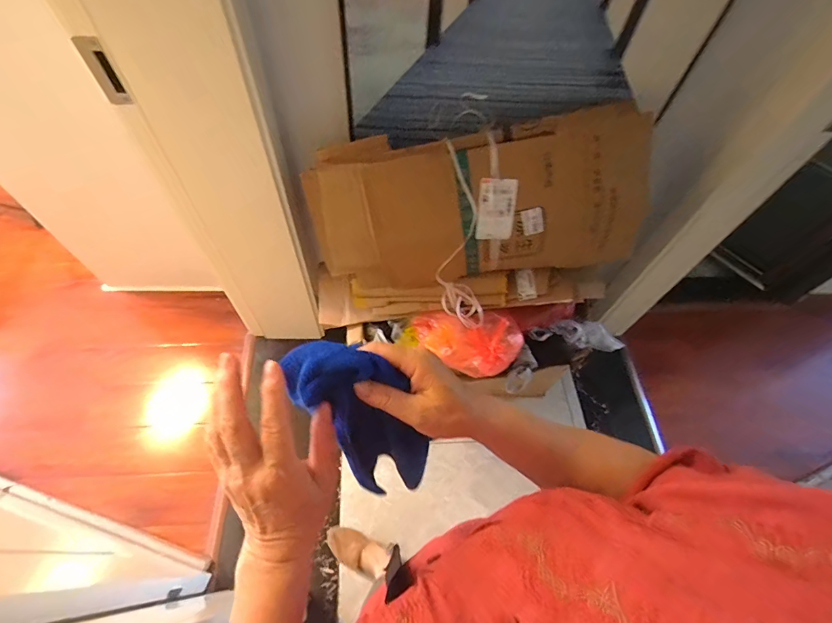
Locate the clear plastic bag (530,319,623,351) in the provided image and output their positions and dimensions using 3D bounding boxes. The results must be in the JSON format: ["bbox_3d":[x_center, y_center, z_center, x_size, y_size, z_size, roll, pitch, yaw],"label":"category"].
[{"bbox_3d":[0.443,0.064,1.121,0.258,0.053,0.063,4,59,0],"label":"clear plastic bag"}]

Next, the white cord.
[{"bbox_3d":[0.107,-0.146,0.918,0.105,0.433,0.110,-3,36,2],"label":"white cord"}]

